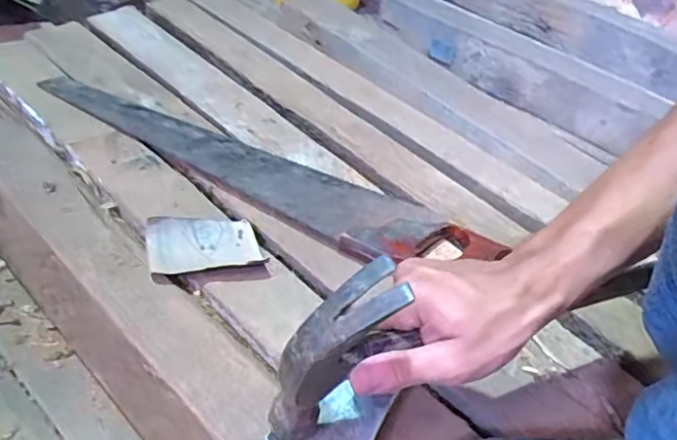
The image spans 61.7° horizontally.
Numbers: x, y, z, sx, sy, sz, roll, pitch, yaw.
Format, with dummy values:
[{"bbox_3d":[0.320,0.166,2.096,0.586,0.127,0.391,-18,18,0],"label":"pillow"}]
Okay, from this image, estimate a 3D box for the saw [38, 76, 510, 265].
[{"bbox_3d":[-0.095,-0.072,0.635,0.538,0.019,0.116,26,47,21],"label":"saw"}]

